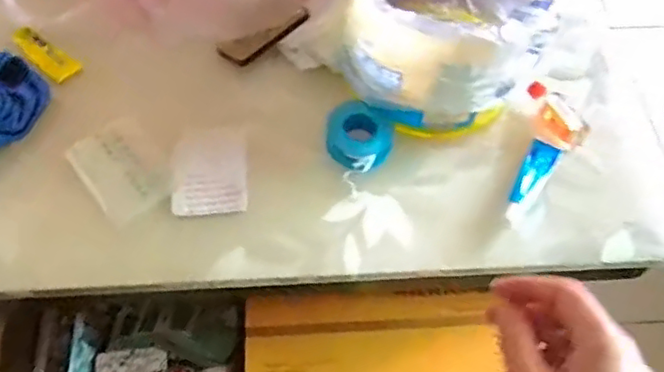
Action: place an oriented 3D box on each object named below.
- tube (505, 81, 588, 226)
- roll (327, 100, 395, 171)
[{"bbox_3d":[0.168,-0.024,0.481,0.047,0.025,0.130,15,60,7],"label":"tube"},{"bbox_3d":[0.019,-0.039,0.488,0.053,0.024,0.043,36,64,18],"label":"roll"}]

